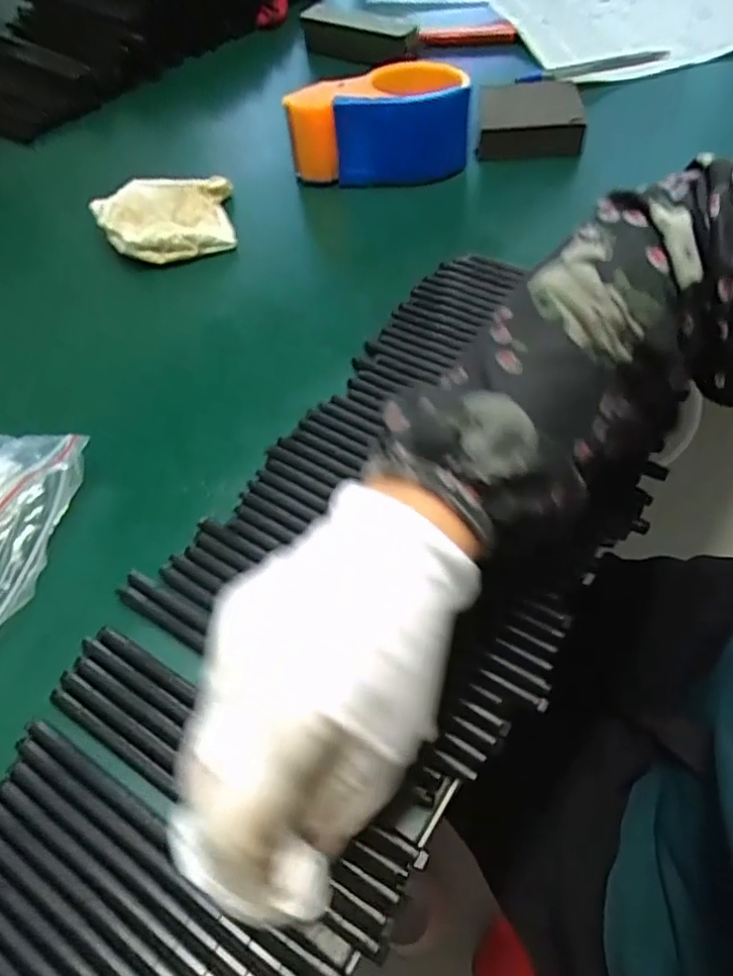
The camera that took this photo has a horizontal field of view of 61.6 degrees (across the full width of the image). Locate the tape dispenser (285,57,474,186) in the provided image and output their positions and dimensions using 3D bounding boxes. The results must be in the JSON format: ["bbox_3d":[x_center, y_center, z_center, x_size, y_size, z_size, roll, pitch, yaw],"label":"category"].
[{"bbox_3d":[0.014,-0.278,0.467,0.129,0.060,0.078,7,57,9],"label":"tape dispenser"}]

